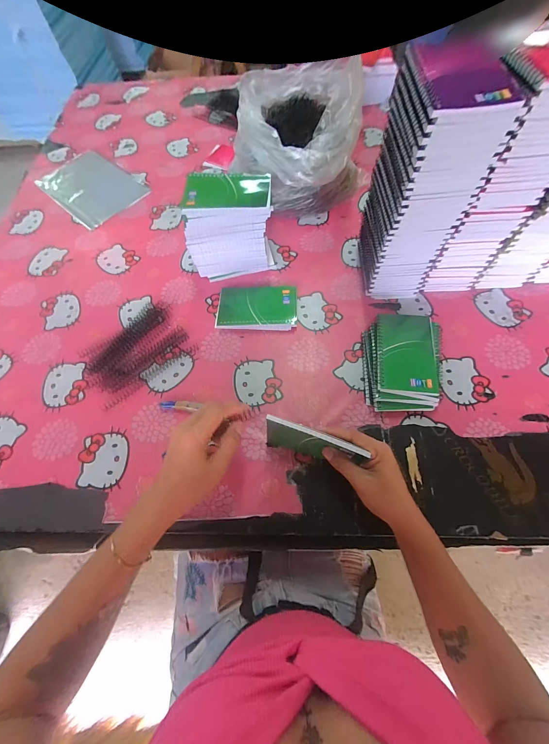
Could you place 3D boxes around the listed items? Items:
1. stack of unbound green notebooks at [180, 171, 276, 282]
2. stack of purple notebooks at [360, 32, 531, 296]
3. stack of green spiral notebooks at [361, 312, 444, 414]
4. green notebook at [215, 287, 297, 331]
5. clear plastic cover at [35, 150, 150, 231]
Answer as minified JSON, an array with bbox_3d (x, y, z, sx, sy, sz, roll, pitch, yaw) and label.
[{"bbox_3d":[-0.074,-0.240,0.510,0.136,0.150,0.078,-2,65,2],"label":"stack of unbound green notebooks"},{"bbox_3d":[0.196,-0.248,0.432,0.102,0.288,0.152,-5,65,1],"label":"stack of purple notebooks"},{"bbox_3d":[0.196,-0.019,0.448,0.110,0.047,0.154,3,66,4],"label":"stack of green spiral notebooks"},{"bbox_3d":[-0.031,-0.111,0.519,0.138,0.019,0.084,2,66,4],"label":"green notebook"},{"bbox_3d":[-0.438,-0.442,0.704,0.259,0.010,0.168,39,73,18],"label":"clear plastic cover"}]

